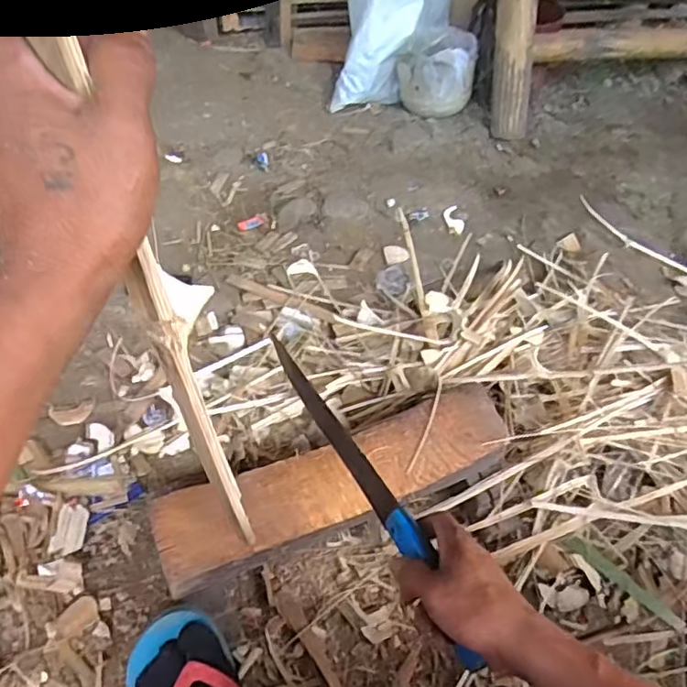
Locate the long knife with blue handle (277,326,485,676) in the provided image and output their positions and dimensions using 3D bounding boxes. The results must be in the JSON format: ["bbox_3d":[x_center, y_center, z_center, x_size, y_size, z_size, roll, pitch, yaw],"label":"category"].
[{"bbox_3d":[0.012,0.114,0.562,0.023,0.032,0.389,-18,41,-19],"label":"long knife with blue handle"}]

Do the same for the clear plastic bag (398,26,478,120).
[{"bbox_3d":[0.201,-0.579,1.314,0.171,0.186,0.134,9,49,4],"label":"clear plastic bag"}]

